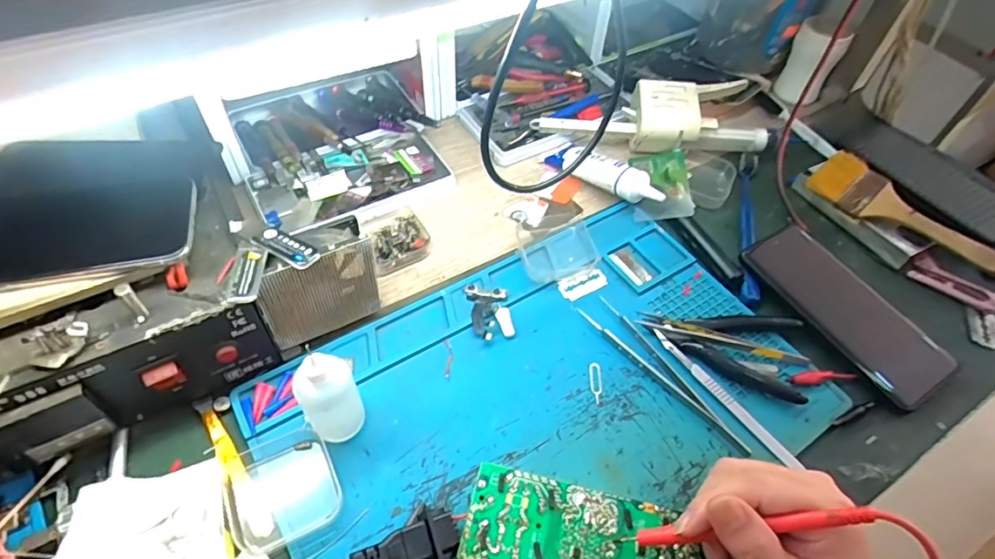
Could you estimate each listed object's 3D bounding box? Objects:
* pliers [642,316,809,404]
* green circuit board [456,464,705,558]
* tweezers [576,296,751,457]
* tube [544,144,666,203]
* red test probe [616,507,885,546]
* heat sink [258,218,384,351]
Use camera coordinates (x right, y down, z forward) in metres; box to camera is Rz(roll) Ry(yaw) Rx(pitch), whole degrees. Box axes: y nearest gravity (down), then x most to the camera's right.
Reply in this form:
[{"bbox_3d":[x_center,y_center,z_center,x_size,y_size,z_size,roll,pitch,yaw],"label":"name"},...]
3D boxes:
[{"bbox_3d":[0.175,0.051,0.411,0.110,0.010,0.070,12,53,5],"label":"pliers"},{"bbox_3d":[0.048,0.155,0.313,0.131,0.020,0.059,11,53,9],"label":"green circuit board"},{"bbox_3d":[0.120,0.068,0.396,0.026,0.009,0.151,-28,60,-23],"label":"tweezers"},{"bbox_3d":[0.106,-0.104,0.518,0.126,0.023,0.037,31,56,33],"label":"tube"},{"bbox_3d":[0.121,0.127,0.273,0.124,0.013,0.009,-20,48,24],"label":"red test probe"},{"bbox_3d":[-0.128,0.004,0.383,0.081,0.087,0.031,-25,59,-22],"label":"heat sink"}]

